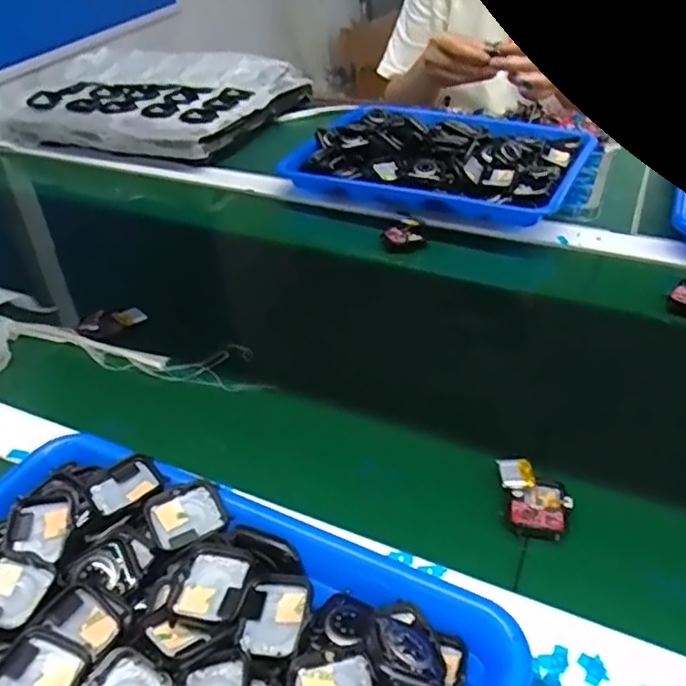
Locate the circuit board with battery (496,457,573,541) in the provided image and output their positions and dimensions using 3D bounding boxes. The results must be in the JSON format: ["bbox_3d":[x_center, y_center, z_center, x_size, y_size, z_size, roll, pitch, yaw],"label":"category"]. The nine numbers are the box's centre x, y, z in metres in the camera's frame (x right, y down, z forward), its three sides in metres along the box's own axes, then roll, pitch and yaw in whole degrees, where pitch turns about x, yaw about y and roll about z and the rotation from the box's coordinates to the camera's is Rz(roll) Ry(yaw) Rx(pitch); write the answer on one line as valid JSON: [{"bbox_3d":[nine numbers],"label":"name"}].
[{"bbox_3d":[0.124,0.098,0.402,0.039,0.011,0.056,-5,40,0],"label":"circuit board with battery"}]

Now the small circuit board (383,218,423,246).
[{"bbox_3d":[0.063,-0.116,0.667,0.039,0.019,0.030,-1,41,4],"label":"small circuit board"}]

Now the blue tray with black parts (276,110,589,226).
[{"bbox_3d":[0.119,-0.231,0.763,0.326,0.052,0.237,15,44,21],"label":"blue tray with black parts"}]

